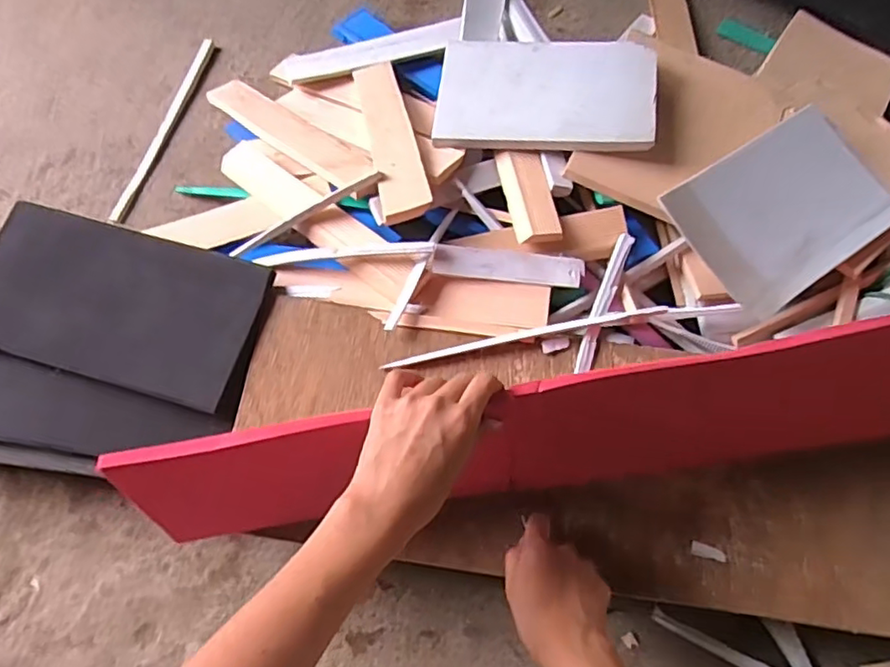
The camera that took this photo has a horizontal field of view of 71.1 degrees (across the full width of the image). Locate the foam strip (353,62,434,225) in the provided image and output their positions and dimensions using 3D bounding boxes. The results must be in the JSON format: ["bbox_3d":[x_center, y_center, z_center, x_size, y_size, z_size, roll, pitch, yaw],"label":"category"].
[{"bbox_3d":[-0.060,-0.222,0.685,0.050,0.017,0.271,-11,53,-5],"label":"foam strip"}]

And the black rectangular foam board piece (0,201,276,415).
[{"bbox_3d":[-0.319,-0.030,0.597,0.273,0.027,0.146,15,68,6],"label":"black rectangular foam board piece"}]

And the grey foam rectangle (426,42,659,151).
[{"bbox_3d":[0.106,-0.258,0.665,0.224,0.015,0.136,5,70,12],"label":"grey foam rectangle"}]

